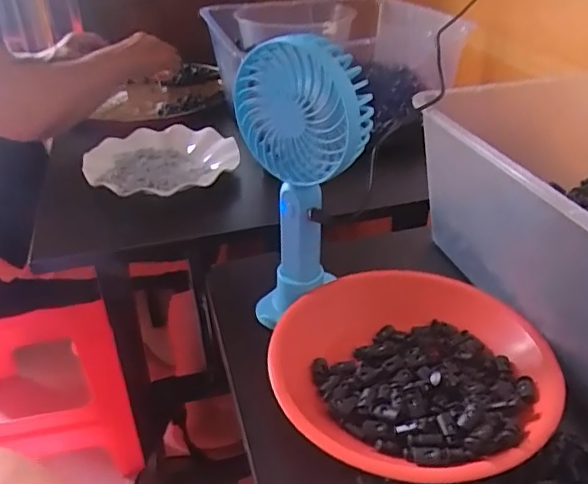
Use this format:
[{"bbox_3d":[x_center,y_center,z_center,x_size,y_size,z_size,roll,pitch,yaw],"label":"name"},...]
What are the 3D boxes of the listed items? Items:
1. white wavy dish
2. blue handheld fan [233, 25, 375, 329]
[{"bbox_3d":[-0.168,-0.104,0.711,0.178,0.048,0.176,-1,33,1],"label":"white wavy dish"},{"bbox_3d":[0.007,-0.038,0.419,0.096,0.210,0.058,0,34,5],"label":"blue handheld fan"}]

